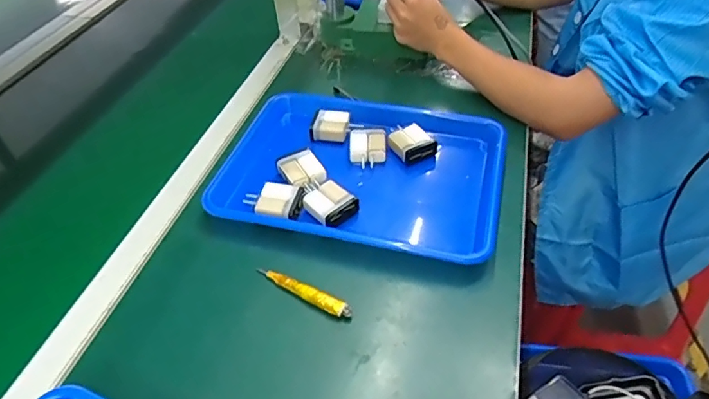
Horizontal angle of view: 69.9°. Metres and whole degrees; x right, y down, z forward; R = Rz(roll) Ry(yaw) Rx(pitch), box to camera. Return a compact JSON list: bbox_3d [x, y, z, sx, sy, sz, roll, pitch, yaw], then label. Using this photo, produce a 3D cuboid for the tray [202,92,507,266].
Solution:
[{"bbox_3d":[0.010,-0.042,0.635,0.338,0.032,0.253,10,46,14],"label":"tray"}]

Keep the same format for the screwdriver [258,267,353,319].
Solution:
[{"bbox_3d":[-0.053,0.094,0.518,0.111,0.011,0.018,20,49,22],"label":"screwdriver"}]

